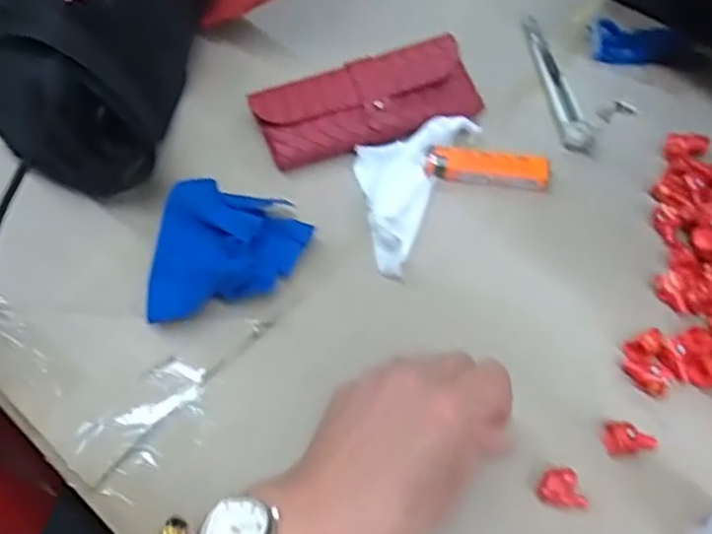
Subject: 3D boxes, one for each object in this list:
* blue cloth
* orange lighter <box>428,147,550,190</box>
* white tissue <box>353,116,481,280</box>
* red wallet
[{"bbox_3d":[-0.076,-0.009,0.417,0.087,0.024,0.099,6,55,4],"label":"blue cloth"},{"bbox_3d":[0.088,-0.065,0.459,0.080,0.012,0.023,7,55,5],"label":"orange lighter"},{"bbox_3d":[0.025,-0.057,0.451,0.064,0.015,0.133,22,58,14],"label":"white tissue"},{"bbox_3d":[0.010,-0.117,0.486,0.155,0.034,0.065,-13,56,-9],"label":"red wallet"}]

